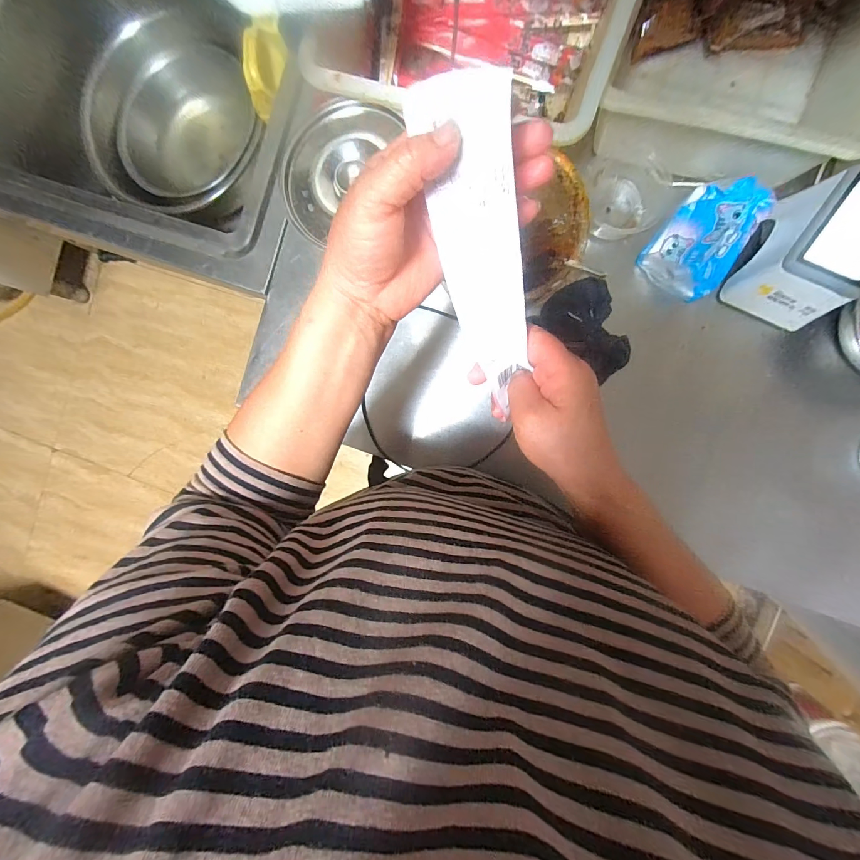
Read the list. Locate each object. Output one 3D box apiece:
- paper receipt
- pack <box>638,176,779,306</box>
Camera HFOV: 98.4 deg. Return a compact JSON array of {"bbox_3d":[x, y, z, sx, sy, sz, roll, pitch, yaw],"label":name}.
[{"bbox_3d":[0.029,-0.098,0.216,0.050,0.159,0.004,13,49,30],"label":"paper receipt"},{"bbox_3d":[0.330,-0.227,0.442,0.097,0.061,0.126,40,96,4],"label":"pack"}]

